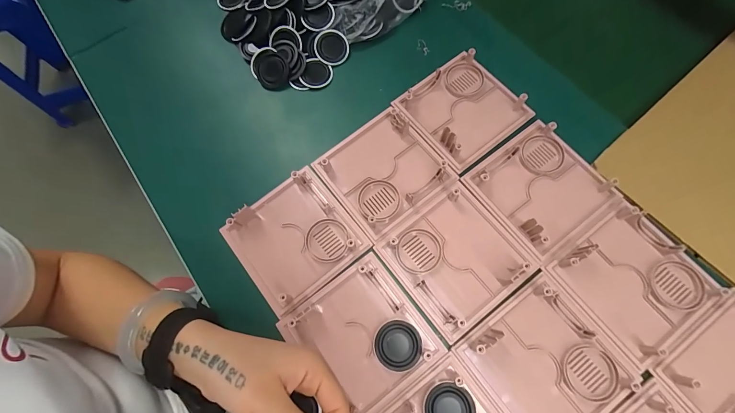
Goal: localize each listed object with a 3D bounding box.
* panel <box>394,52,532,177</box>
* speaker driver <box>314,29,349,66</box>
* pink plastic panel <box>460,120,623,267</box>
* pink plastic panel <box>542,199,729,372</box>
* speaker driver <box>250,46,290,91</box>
[{"bbox_3d":[0.100,-0.106,0.337,0.103,0.025,0.105,-37,73,-9],"label":"panel"},{"bbox_3d":[-0.041,-0.184,0.377,0.038,0.006,0.038,-9,99,-8],"label":"speaker driver"},{"bbox_3d":[0.165,-0.020,0.307,0.102,0.022,0.107,-35,73,-8],"label":"pink plastic panel"},{"bbox_3d":[0.227,0.062,0.277,0.097,0.019,0.105,-36,73,-9],"label":"pink plastic panel"},{"bbox_3d":[-0.113,-0.159,0.377,0.039,0.012,0.052,-45,83,11],"label":"speaker driver"}]

